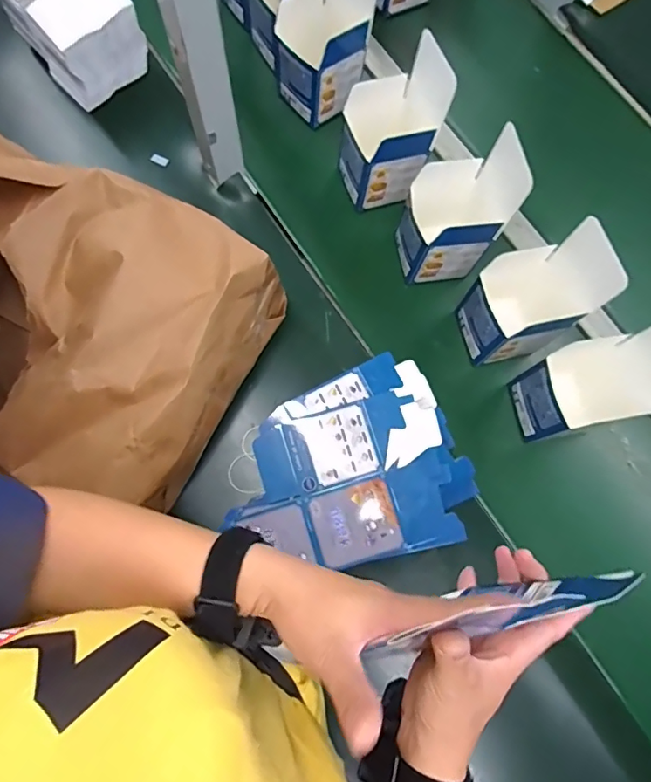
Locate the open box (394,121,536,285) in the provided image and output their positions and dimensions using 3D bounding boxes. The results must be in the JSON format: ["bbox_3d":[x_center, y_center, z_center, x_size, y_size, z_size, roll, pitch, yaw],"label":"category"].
[{"bbox_3d":[0.146,-0.207,0.579,0.099,0.163,0.094,-4,70,-3],"label":"open box"}]

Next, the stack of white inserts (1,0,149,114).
[{"bbox_3d":[-0.327,-0.477,0.646,0.107,0.117,0.160,-43,76,-15],"label":"stack of white inserts"}]

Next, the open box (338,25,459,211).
[{"bbox_3d":[0.075,-0.318,0.603,0.103,0.177,0.100,-11,70,-5],"label":"open box"}]

